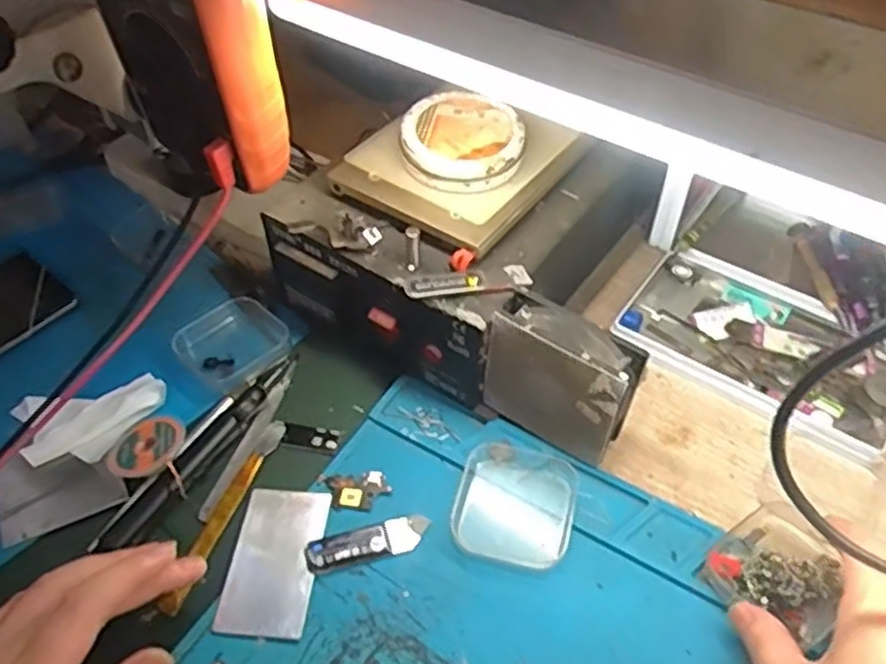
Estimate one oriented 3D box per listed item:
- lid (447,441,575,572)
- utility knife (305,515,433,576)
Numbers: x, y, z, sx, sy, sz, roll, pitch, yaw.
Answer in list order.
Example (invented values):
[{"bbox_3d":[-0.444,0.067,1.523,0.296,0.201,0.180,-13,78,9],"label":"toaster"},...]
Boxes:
[{"bbox_3d":[0.040,0.094,0.411,0.063,0.012,0.069,10,49,9],"label":"lid"},{"bbox_3d":[-0.040,0.113,0.396,0.066,0.005,0.020,-13,50,-11],"label":"utility knife"}]

